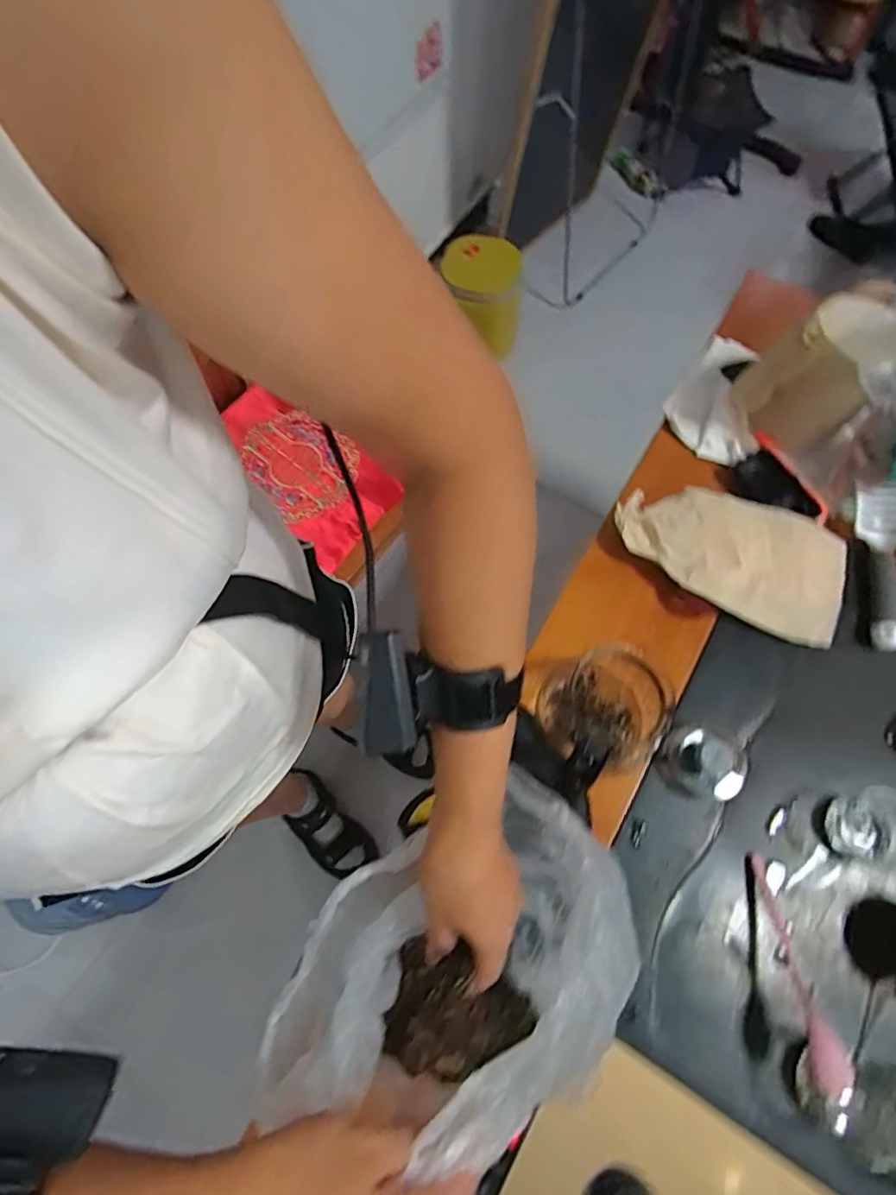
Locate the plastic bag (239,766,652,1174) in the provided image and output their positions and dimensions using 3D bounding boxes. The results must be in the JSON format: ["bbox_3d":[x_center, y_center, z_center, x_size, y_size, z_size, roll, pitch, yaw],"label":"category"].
[{"bbox_3d":[0.006,0.264,0.417,0.249,0.185,0.167,-29,71,-10],"label":"plastic bag"}]

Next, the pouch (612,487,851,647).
[{"bbox_3d":[0.323,-0.052,0.638,0.254,0.032,0.142,22,70,9],"label":"pouch"}]

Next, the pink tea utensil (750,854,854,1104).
[{"bbox_3d":[0.312,0.335,0.503,0.030,0.029,0.178,-2,49,0],"label":"pink tea utensil"}]

